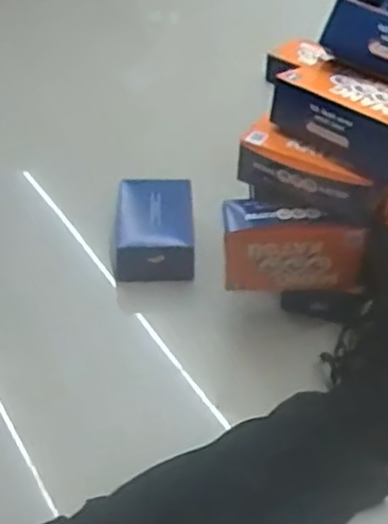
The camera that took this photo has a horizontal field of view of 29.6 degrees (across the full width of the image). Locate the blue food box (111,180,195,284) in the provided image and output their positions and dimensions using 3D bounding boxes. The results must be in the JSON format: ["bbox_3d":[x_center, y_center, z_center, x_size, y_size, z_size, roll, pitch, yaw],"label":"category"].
[{"bbox_3d":[-0.061,-0.053,1.110,0.117,0.070,0.176,-1,40,-1],"label":"blue food box"}]

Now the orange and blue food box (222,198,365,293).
[{"bbox_3d":[0.127,-0.012,0.948,0.180,0.126,0.053,2,40,3],"label":"orange and blue food box"}]

